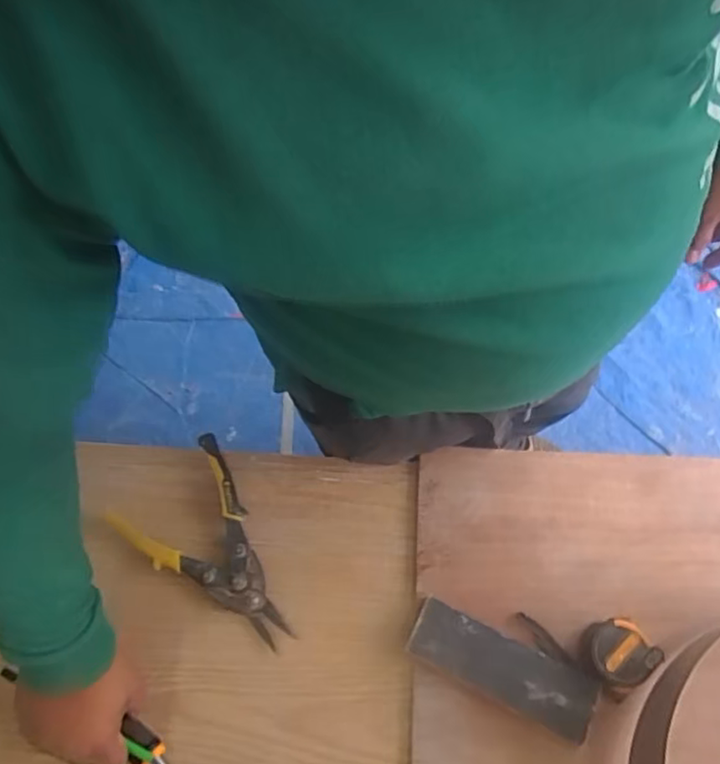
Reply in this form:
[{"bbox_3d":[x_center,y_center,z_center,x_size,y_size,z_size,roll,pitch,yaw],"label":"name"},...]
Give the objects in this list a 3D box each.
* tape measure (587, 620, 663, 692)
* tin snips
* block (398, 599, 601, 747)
[{"bbox_3d":[0.246,0.257,0.585,0.054,0.035,0.055,-1,63,2],"label":"tape measure"},{"bbox_3d":[-0.145,0.175,0.653,0.131,0.033,0.213,-42,69,-16],"label":"tin snips"},{"bbox_3d":[0.134,0.272,0.593,0.175,0.027,0.058,23,67,14],"label":"block"}]

